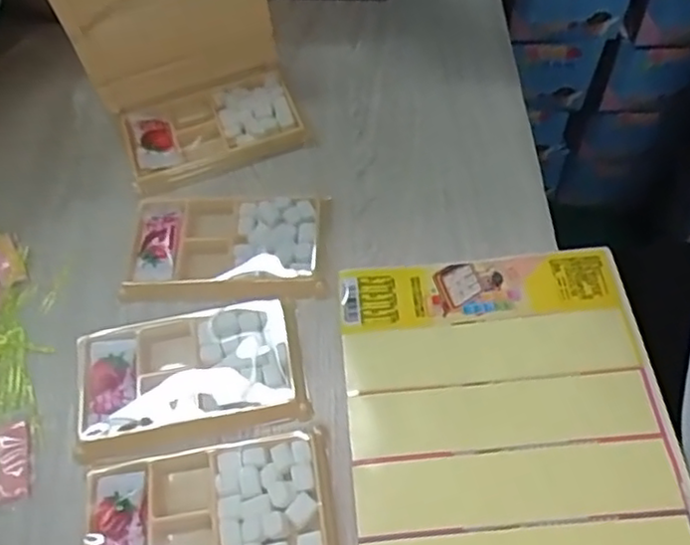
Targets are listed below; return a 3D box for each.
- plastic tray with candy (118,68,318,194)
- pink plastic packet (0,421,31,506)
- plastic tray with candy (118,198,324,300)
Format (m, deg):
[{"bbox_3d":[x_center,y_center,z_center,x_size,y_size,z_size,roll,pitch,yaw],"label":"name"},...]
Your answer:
[{"bbox_3d":[-0.101,-0.113,0.499,0.125,0.012,0.092,-19,58,-7],"label":"plastic tray with candy"},{"bbox_3d":[-0.192,0.108,0.385,0.020,0.004,0.046,-15,57,-4],"label":"pink plastic packet"},{"bbox_3d":[-0.079,-0.019,0.441,0.131,0.011,0.076,0,58,5],"label":"plastic tray with candy"}]

